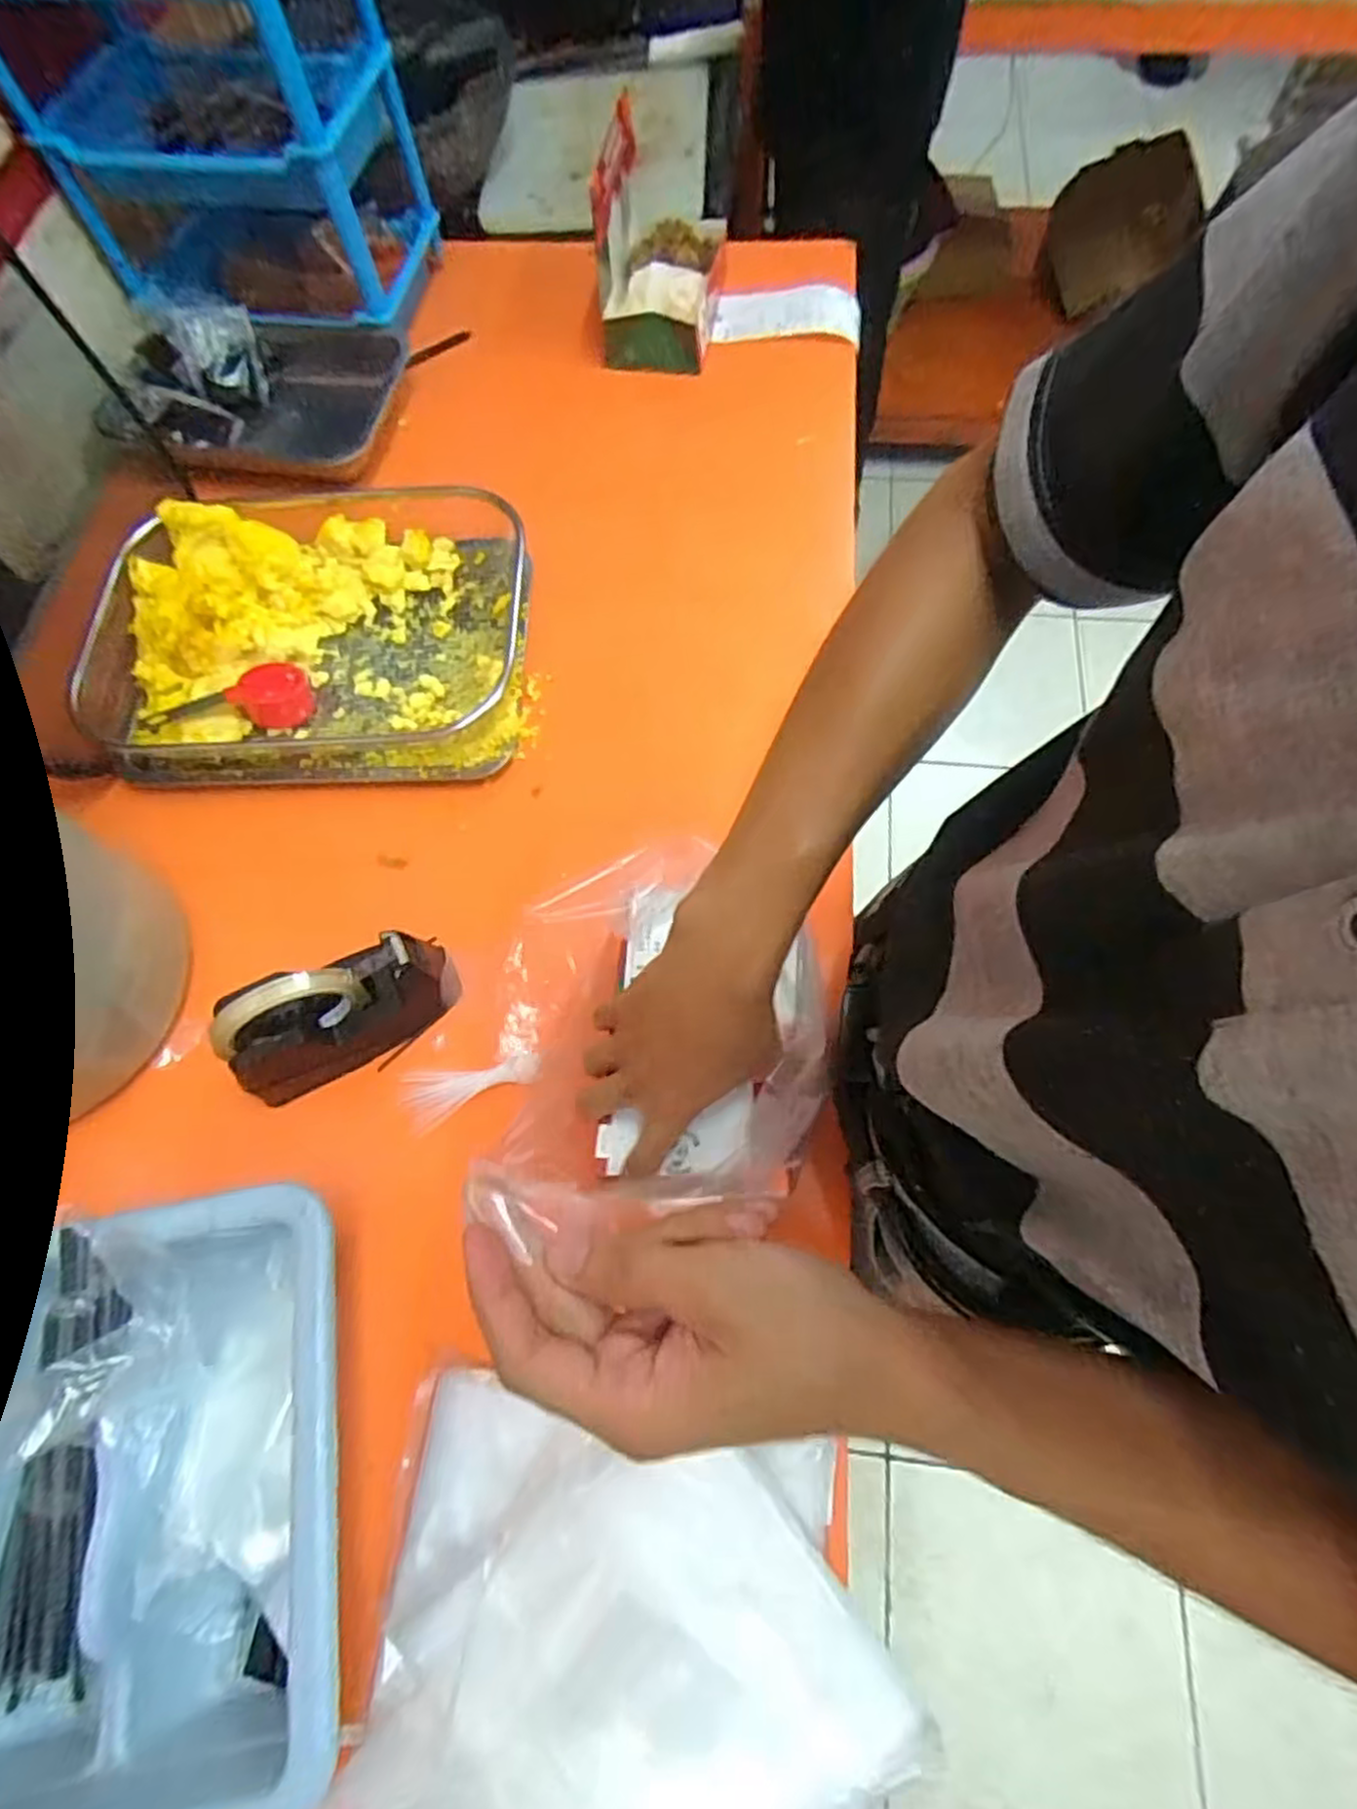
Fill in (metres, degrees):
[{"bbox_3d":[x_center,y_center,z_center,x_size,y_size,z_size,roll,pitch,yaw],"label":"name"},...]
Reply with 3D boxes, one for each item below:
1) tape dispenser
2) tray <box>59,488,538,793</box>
[{"bbox_3d":[-0.245,0.071,0.527,0.158,0.098,0.075,-30,70,-9],"label":"tape dispenser"},{"bbox_3d":[-0.326,-0.243,0.670,0.378,0.066,0.282,-1,69,2],"label":"tray"}]

